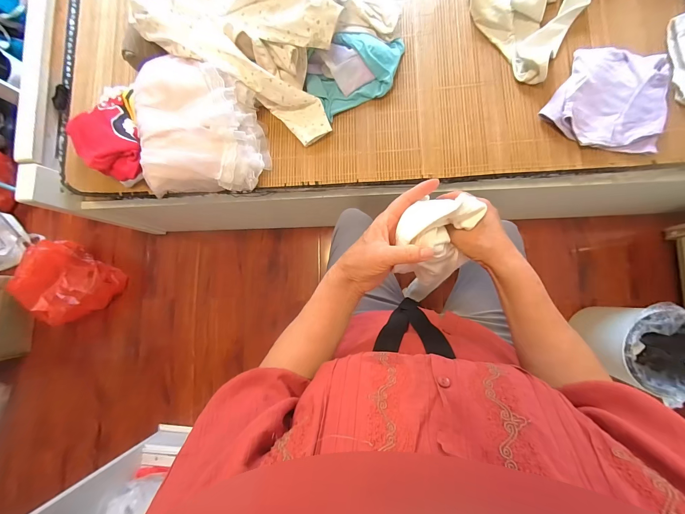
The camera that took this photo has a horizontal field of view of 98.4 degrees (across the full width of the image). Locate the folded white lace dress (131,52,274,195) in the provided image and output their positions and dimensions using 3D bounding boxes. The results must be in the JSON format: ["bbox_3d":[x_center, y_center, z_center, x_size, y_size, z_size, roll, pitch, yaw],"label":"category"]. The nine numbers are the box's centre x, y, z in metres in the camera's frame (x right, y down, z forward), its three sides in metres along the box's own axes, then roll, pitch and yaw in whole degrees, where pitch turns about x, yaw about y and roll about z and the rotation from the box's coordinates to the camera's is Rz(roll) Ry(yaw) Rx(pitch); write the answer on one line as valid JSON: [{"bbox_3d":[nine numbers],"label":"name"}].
[{"bbox_3d":[-0.320,-0.296,0.686,0.253,0.130,0.269,-8,84,7],"label":"folded white lace dress"}]

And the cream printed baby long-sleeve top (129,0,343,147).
[{"bbox_3d":[-0.217,-0.490,0.675,0.479,0.159,0.231,35,90,9],"label":"cream printed baby long-sleeve top"}]

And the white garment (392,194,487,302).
[{"bbox_3d":[0.123,-0.005,0.399,0.097,0.127,0.127,6,85,8],"label":"white garment"}]

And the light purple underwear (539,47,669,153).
[{"bbox_3d":[0.558,-0.337,0.624,0.221,0.040,0.204,9,86,8],"label":"light purple underwear"}]

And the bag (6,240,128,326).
[{"bbox_3d":[-1.016,0.097,1.107,0.292,0.227,0.304,3,85,8],"label":"bag"}]

